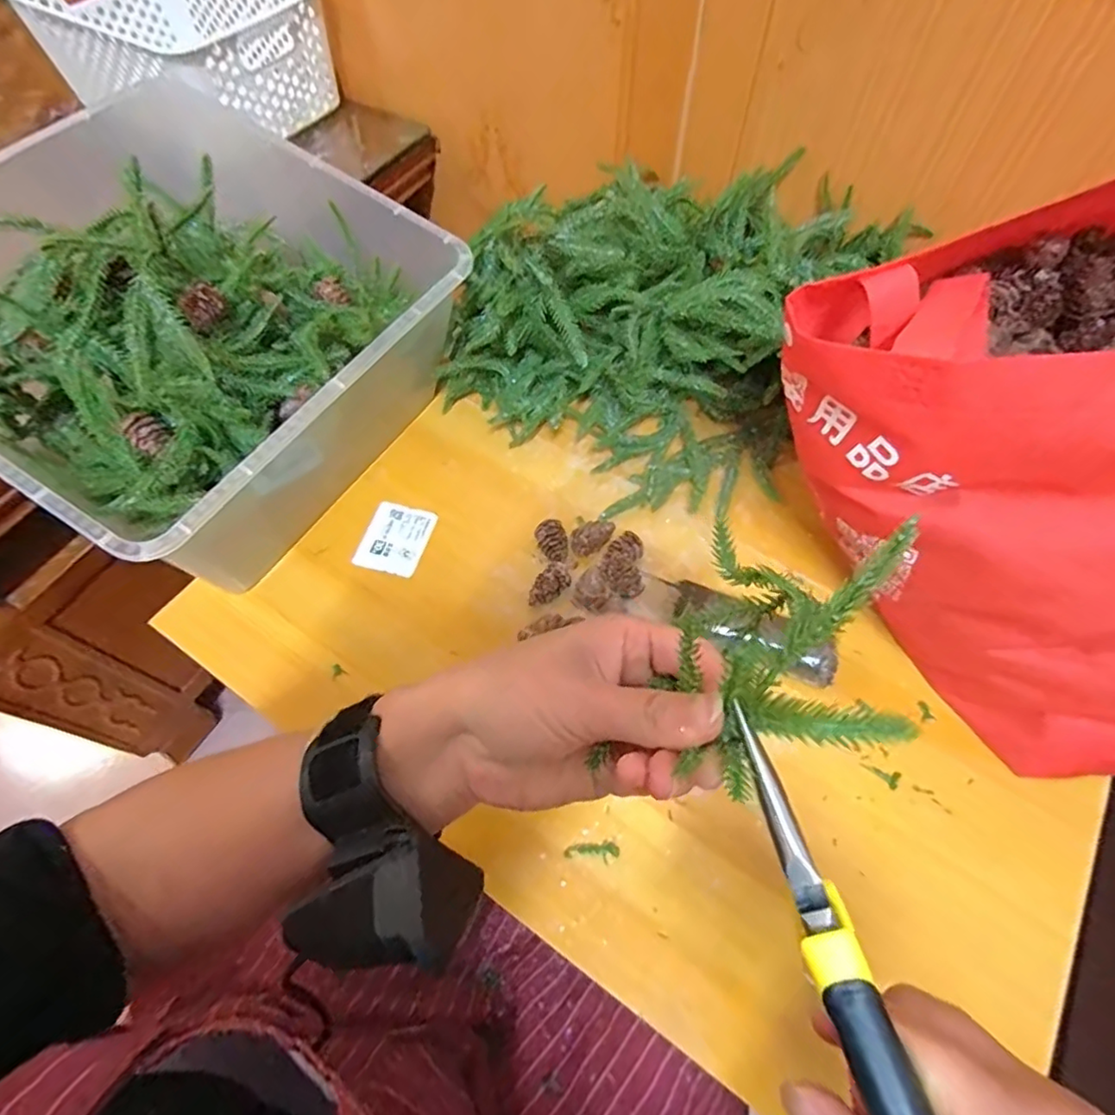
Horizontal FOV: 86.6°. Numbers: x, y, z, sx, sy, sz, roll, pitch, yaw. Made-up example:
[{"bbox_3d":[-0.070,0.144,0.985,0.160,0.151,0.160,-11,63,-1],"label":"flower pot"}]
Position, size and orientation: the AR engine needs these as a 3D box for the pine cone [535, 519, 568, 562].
[{"bbox_3d":[-0.003,-0.009,0.446,0.021,0.022,0.034,-16,62,-8],"label":"pine cone"}]

